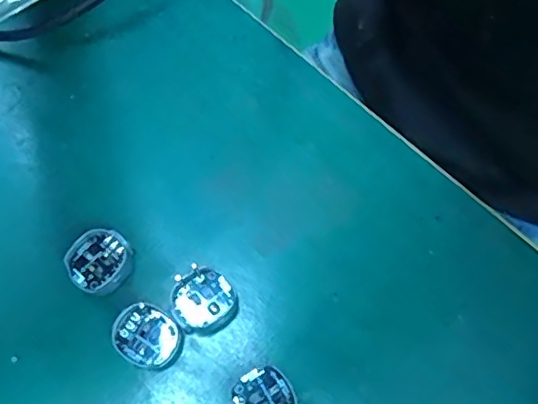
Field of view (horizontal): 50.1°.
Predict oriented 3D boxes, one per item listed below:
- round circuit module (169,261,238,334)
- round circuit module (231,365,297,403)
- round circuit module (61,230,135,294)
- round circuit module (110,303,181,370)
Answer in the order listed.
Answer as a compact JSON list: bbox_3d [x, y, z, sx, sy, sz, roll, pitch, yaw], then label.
[{"bbox_3d":[-0.030,0.043,0.254,0.029,0.005,0.027,0,68,1],"label":"round circuit module"},{"bbox_3d":[-0.001,0.082,0.237,0.024,0.008,0.027,-43,73,-14],"label":"round circuit module"},{"bbox_3d":[-0.077,0.028,0.264,0.027,0.011,0.028,0,68,1],"label":"round circuit module"},{"bbox_3d":[-0.054,0.058,0.249,0.028,0.005,0.025,42,75,16],"label":"round circuit module"}]

